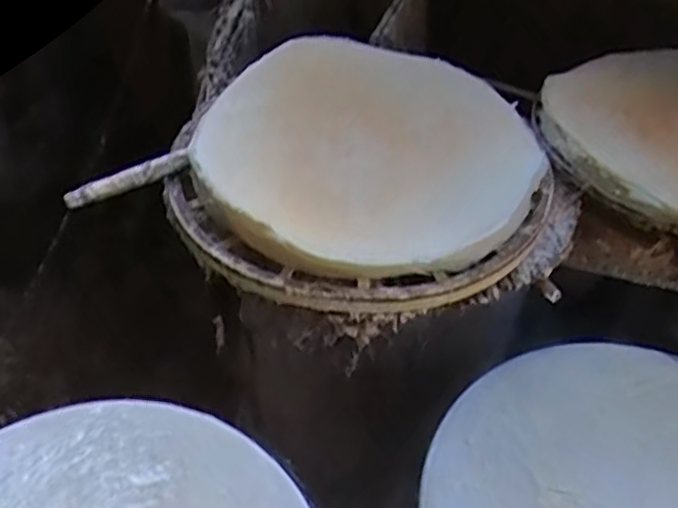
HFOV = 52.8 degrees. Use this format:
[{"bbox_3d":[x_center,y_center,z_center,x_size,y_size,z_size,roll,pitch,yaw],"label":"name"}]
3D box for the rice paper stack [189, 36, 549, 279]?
[{"bbox_3d":[0.015,-0.112,0.703,0.344,0.045,0.319,35,53,29],"label":"rice paper stack"}]

